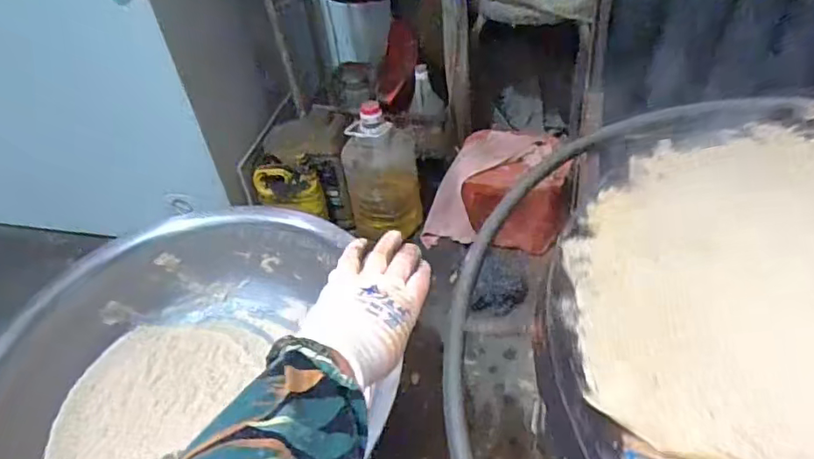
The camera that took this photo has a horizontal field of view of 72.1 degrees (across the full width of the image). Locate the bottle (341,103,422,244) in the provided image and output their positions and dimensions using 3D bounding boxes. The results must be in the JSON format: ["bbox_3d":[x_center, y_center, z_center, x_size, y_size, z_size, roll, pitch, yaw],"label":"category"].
[{"bbox_3d":[-0.056,-0.132,1.305,0.168,0.304,0.105,-6,43,1],"label":"bottle"}]

